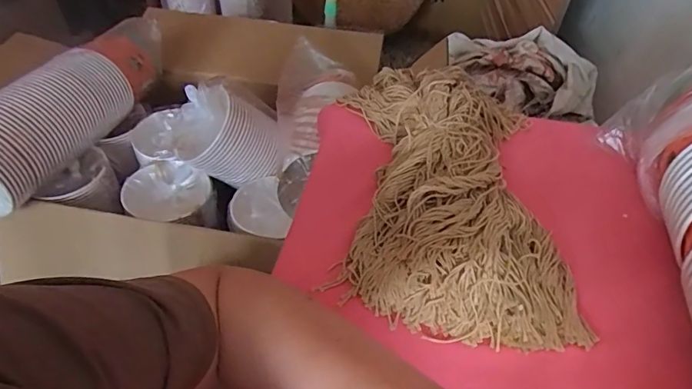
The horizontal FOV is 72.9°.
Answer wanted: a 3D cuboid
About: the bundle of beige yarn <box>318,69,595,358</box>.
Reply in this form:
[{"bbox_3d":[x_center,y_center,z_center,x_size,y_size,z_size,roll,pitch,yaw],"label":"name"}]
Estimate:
[{"bbox_3d":[0.107,-0.023,0.488,0.213,0.059,0.342,6,46,2],"label":"bundle of beige yarn"}]

